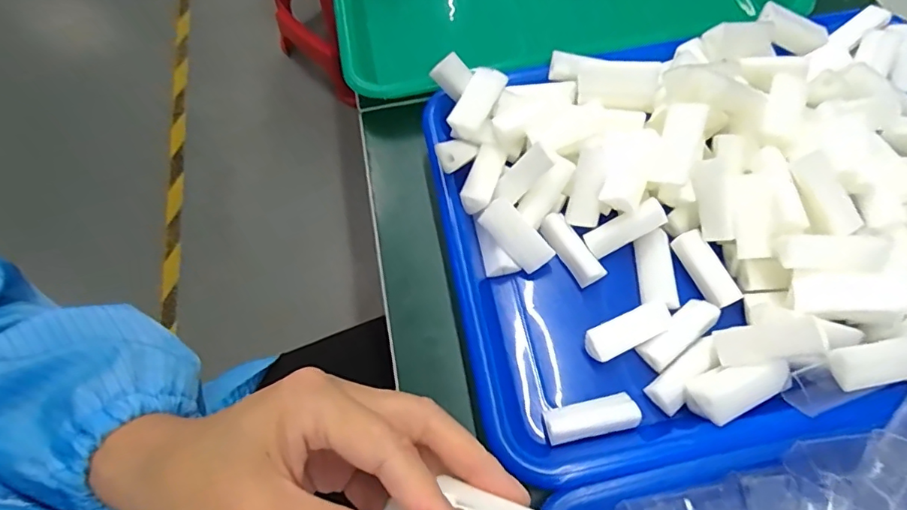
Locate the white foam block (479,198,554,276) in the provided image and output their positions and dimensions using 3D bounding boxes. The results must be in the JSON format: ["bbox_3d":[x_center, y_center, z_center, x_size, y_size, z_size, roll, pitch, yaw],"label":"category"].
[{"bbox_3d":[0.037,-0.011,0.297,0.019,0.009,0.046,-44,92,-14],"label":"white foam block"}]

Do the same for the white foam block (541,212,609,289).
[{"bbox_3d":[0.069,-0.004,0.301,0.017,0.010,0.046,-30,68,-10],"label":"white foam block"}]

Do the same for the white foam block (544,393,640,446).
[{"bbox_3d":[0.070,0.084,0.261,0.046,0.013,0.018,-12,66,-3],"label":"white foam block"}]

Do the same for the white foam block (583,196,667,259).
[{"bbox_3d":[0.099,-0.016,0.295,0.045,0.016,0.016,-31,66,23],"label":"white foam block"}]

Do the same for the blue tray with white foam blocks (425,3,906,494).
[{"bbox_3d":[0.156,-0.031,0.293,0.321,0.063,0.243,-12,66,-3],"label":"blue tray with white foam blocks"}]

